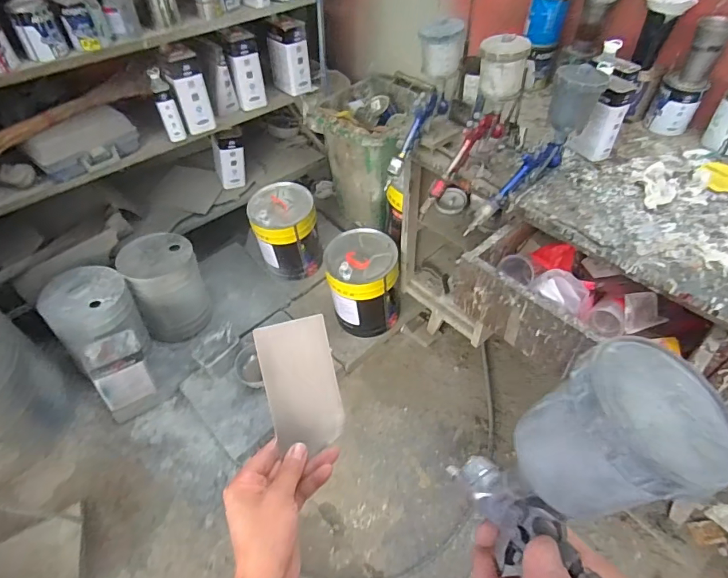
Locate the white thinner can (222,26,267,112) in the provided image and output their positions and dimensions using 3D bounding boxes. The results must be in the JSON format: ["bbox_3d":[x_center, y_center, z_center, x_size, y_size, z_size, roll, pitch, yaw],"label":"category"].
[{"bbox_3d":[-0.453,-0.835,1.705,0.121,0.269,0.103,-13,50,-9],"label":"white thinner can"}]

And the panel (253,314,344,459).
[{"bbox_3d":[-0.061,0.096,0.441,0.072,0.006,0.128,-12,93,-25],"label":"panel"}]

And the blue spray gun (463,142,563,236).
[{"bbox_3d":[0.349,-0.234,1.043,0.284,0.096,0.032,-43,54,8],"label":"blue spray gun"}]

